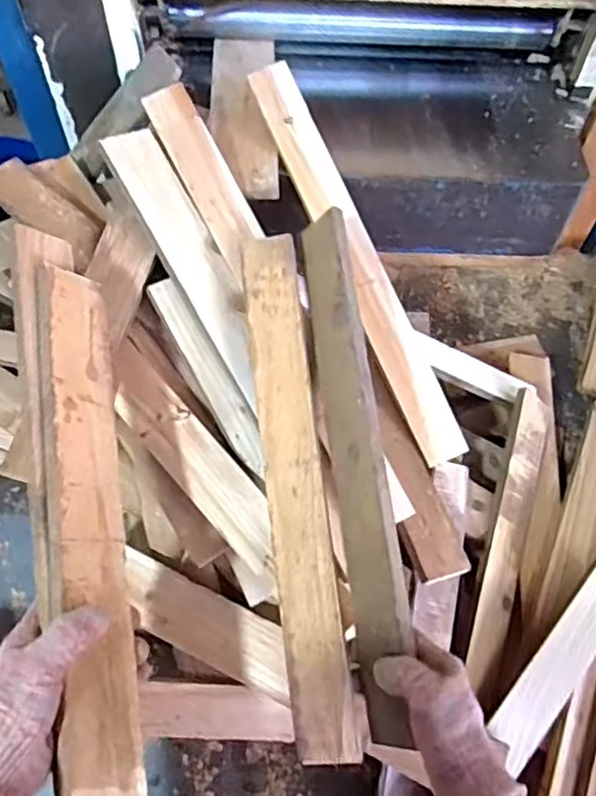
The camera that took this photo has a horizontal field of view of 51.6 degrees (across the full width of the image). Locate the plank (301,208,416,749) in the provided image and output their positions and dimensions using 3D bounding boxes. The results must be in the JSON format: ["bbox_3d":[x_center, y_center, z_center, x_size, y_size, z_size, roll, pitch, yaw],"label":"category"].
[{"bbox_3d":[0.051,0.051,0.568,0.021,0.064,0.475,6,70,-37],"label":"plank"}]

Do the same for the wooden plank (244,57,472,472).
[{"bbox_3d":[0.065,-0.155,0.687,0.055,0.031,0.482,-24,87,-16],"label":"wooden plank"}]

